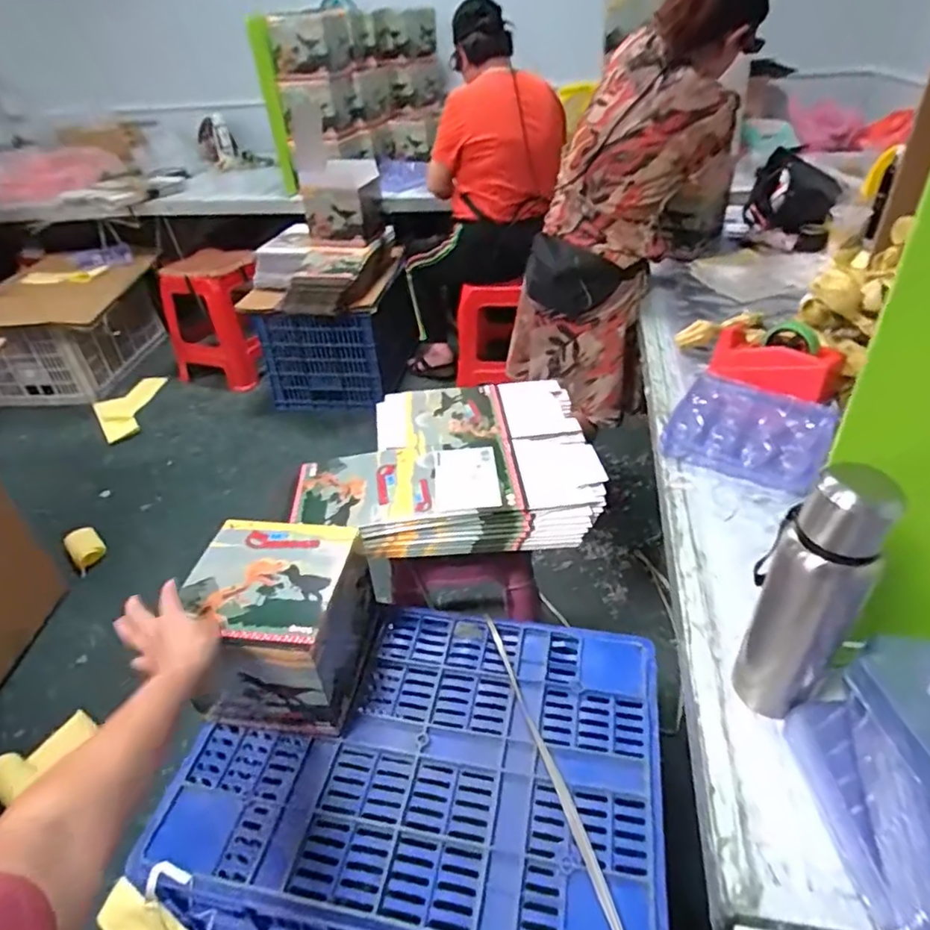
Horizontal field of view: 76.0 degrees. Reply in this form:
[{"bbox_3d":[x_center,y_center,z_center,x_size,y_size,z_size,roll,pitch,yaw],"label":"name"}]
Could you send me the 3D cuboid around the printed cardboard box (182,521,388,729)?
[{"bbox_3d":[-0.269,0.240,0.907,0.217,0.231,0.250,3,38,9],"label":"printed cardboard box"}]

